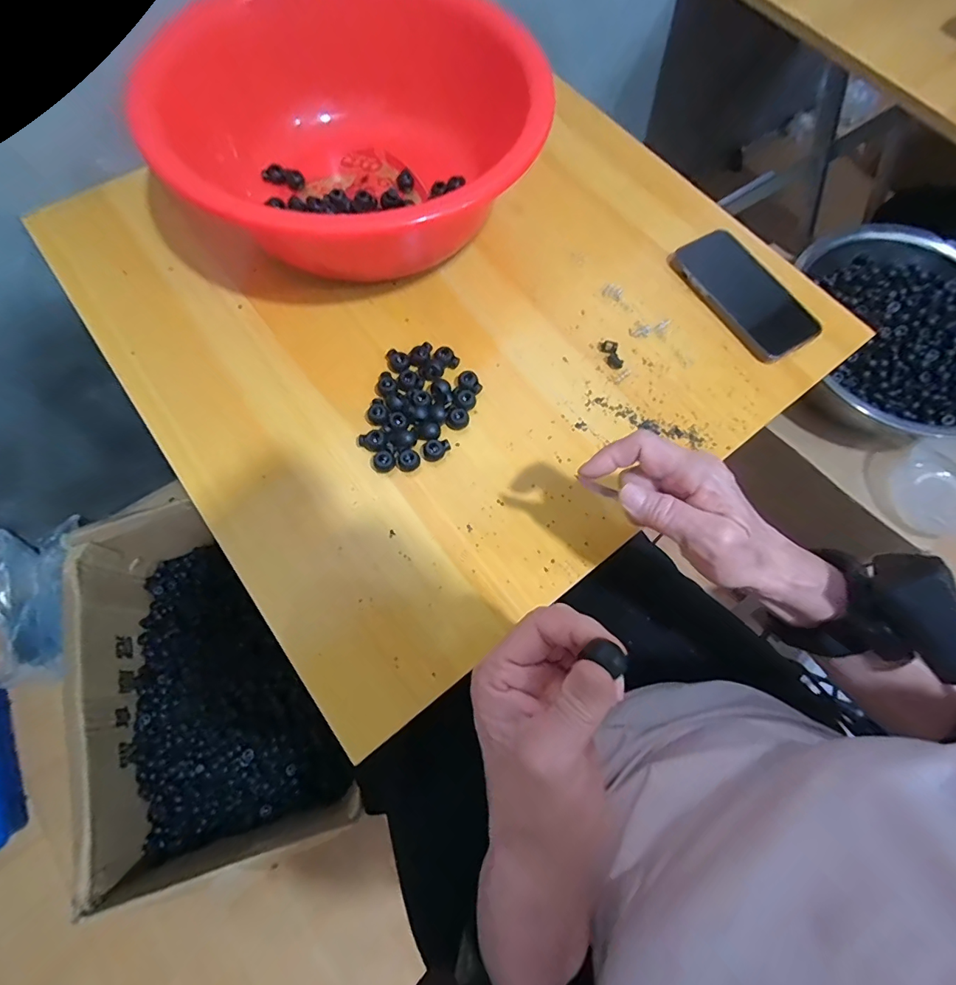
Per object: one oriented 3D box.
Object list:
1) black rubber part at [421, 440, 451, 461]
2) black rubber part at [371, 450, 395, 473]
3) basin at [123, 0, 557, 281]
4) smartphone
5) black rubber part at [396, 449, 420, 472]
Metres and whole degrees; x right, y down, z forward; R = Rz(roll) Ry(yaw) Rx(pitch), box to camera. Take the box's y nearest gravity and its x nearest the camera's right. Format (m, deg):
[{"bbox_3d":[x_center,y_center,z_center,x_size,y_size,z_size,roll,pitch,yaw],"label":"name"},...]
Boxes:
[{"bbox_3d":[-0.035,-0.036,0.380,0.023,0.011,0.016,-40,77,-14],"label":"black rubber part"},{"bbox_3d":[-0.077,-0.024,0.374,0.018,0.011,0.016,-2,71,-3],"label":"black rubber part"},{"bbox_3d":[-0.133,-0.312,0.419,0.276,0.114,0.281,1,71,-2],"label":"basin"},{"bbox_3d":[0.263,-0.198,0.454,0.077,0.011,0.148,-30,75,-12],"label":"smartphone"},{"bbox_3d":[-0.057,-0.026,0.376,0.019,0.010,0.015,-9,72,-5],"label":"black rubber part"}]

